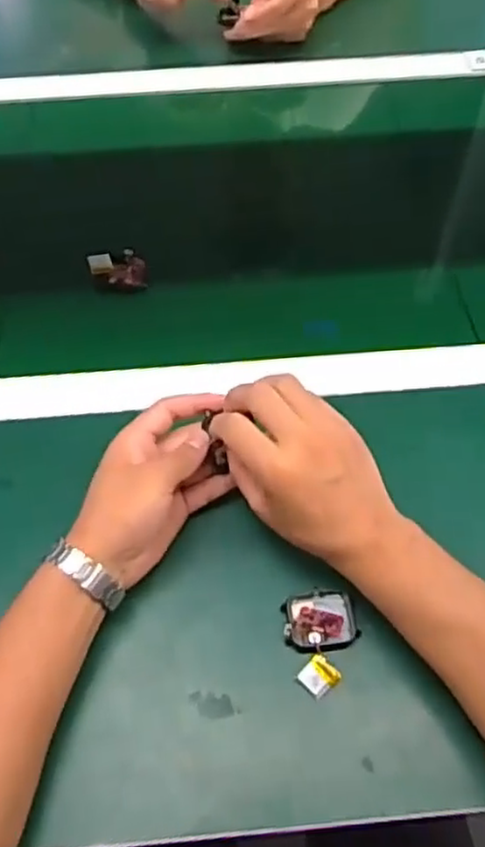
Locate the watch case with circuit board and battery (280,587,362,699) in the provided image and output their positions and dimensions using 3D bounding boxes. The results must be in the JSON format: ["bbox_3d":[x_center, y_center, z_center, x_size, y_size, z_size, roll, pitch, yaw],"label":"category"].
[{"bbox_3d":[0.054,0.138,0.452,0.048,0.012,0.064,-9,57,-5],"label":"watch case with circuit board and battery"}]

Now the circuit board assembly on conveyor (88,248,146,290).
[{"bbox_3d":[-0.112,-0.140,0.635,0.048,0.015,0.037,-9,57,-5],"label":"circuit board assembly on conveyor"}]

